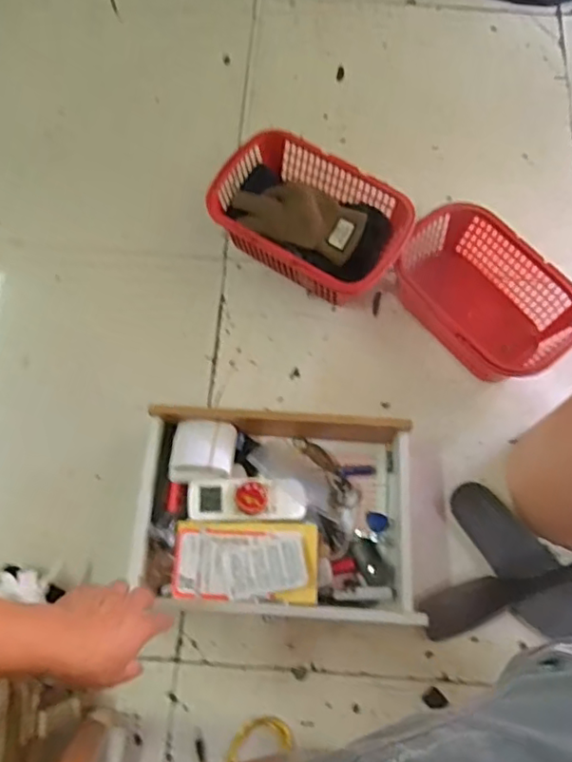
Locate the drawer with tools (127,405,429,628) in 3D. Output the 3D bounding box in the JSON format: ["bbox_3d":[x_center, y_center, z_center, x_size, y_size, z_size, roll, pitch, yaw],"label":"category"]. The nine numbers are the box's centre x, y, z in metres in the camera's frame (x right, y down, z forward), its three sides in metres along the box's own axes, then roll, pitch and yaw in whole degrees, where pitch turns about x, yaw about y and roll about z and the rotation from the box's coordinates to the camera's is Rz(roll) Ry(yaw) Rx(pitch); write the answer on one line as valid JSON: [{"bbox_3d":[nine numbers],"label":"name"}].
[{"bbox_3d":[-0.003,0.174,0.790,0.361,0.110,0.264,7,68,-6],"label":"drawer with tools"}]

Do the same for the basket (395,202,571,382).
[{"bbox_3d":[0.291,-0.124,0.894,0.184,0.100,0.272,-35,72,-15],"label":"basket"}]

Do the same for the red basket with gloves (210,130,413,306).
[{"bbox_3d":[0.036,-0.243,0.924,0.293,0.119,0.191,32,67,4],"label":"red basket with gloves"}]

